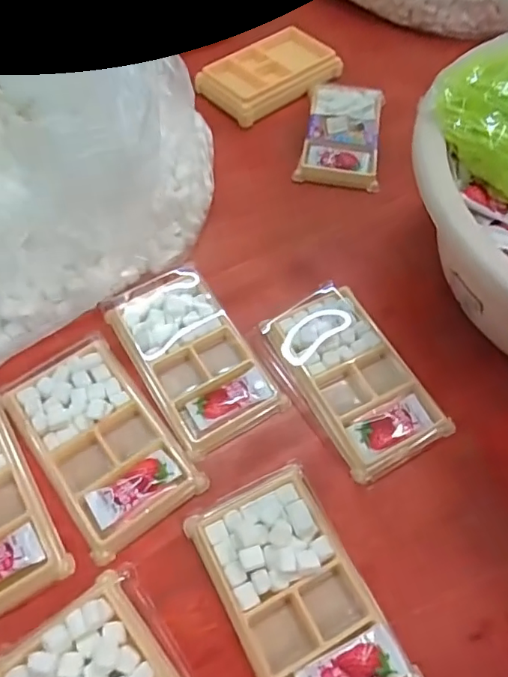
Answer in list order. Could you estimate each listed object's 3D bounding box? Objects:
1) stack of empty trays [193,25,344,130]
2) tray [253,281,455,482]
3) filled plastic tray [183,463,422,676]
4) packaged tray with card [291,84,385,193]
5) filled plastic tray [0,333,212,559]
[{"bbox_3d":[0.015,-0.279,0.557,0.141,0.024,0.083,-35,68,-21],"label":"stack of empty trays"},{"bbox_3d":[0.070,0.025,0.380,0.080,0.010,0.137,-25,65,-17],"label":"tray"},{"bbox_3d":[0.026,0.147,0.303,0.078,0.016,0.138,-23,64,-16],"label":"filled plastic tray"},{"bbox_3d":[0.085,-0.199,0.516,0.073,0.020,0.130,9,60,2],"label":"packaged tray with card"},{"bbox_3d":[-0.101,0.066,0.352,0.075,0.014,0.136,-32,67,-20],"label":"filled plastic tray"}]

